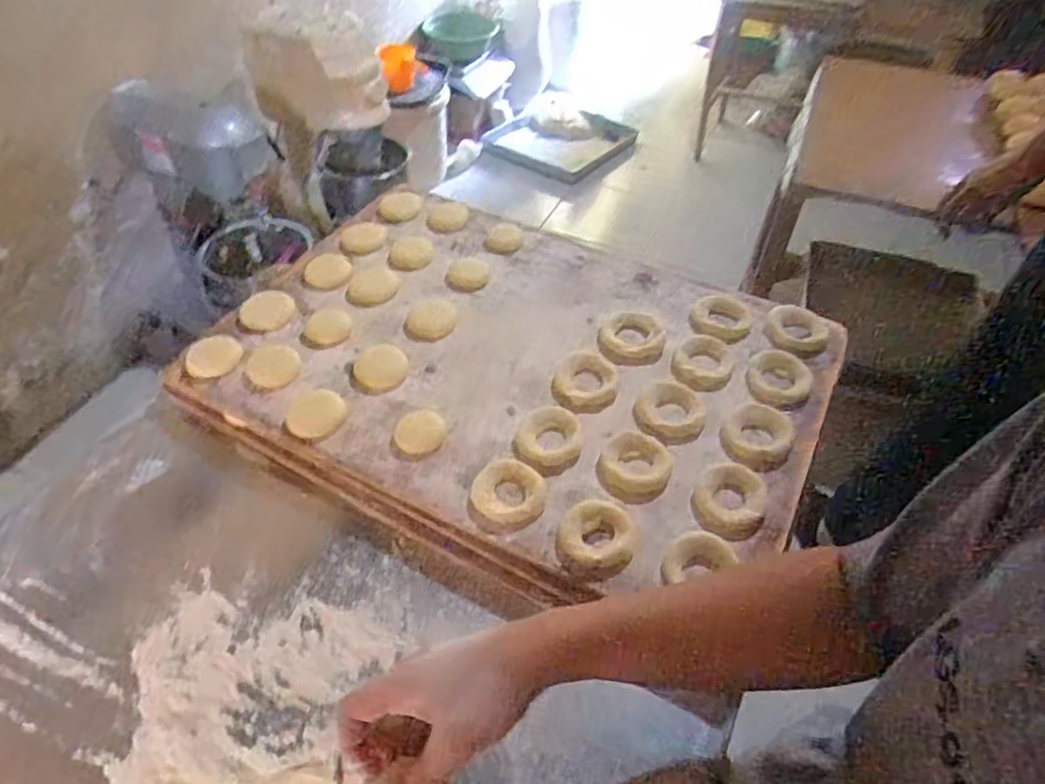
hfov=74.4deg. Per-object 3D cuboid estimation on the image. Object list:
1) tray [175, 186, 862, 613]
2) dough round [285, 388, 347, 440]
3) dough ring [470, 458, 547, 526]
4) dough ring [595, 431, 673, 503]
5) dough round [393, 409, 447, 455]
[{"bbox_3d":[0.003,-0.025,0.736,0.576,0.058,0.448,24,51,18],"label":"tray"},{"bbox_3d":[-0.199,0.021,0.664,0.056,0.009,0.054,1,47,-1],"label":"dough round"},{"bbox_3d":[-0.012,0.088,0.604,0.063,0.020,0.060,2,46,-2],"label":"dough ring"},{"bbox_3d":[0.101,0.066,0.623,0.062,0.012,0.070,24,50,19],"label":"dough ring"},{"bbox_3d":[-0.097,0.038,0.659,0.045,0.007,0.050,37,54,28],"label":"dough round"}]

